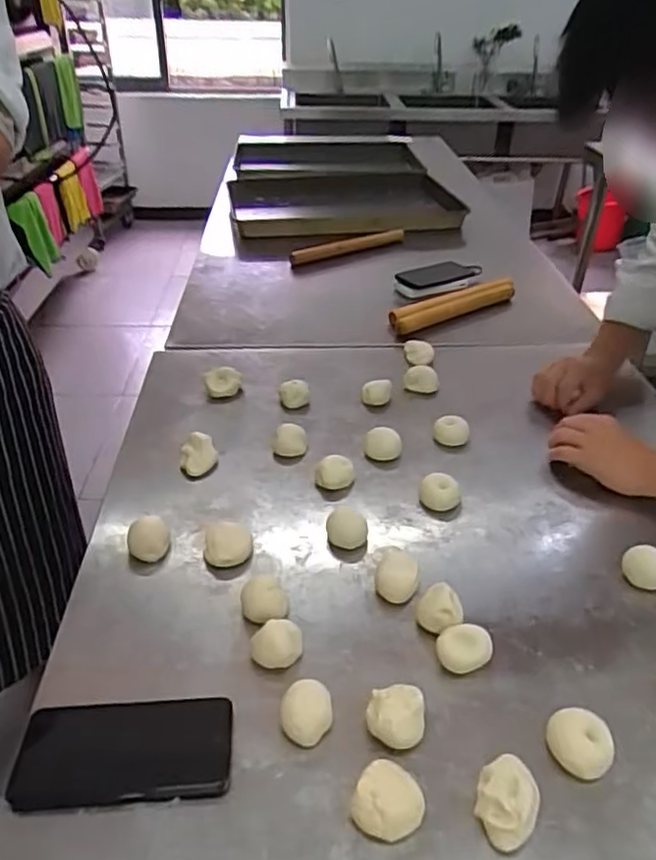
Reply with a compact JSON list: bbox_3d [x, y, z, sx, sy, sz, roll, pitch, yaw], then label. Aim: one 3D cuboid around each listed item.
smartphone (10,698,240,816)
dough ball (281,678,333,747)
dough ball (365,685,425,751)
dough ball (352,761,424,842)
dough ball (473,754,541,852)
[{"bbox_3d":[-0.163,0.258,0.523,0.167,0.005,0.078,-1,35,-5],"label":"smartphone"},{"bbox_3d":[-0.018,0.237,0.545,0.042,0.025,0.046,2,35,-1],"label":"dough ball"},{"bbox_3d":[0.056,0.237,0.540,0.046,0.032,0.045,0,35,0],"label":"dough ball"},{"bbox_3d":[0.043,0.279,0.486,0.049,0.028,0.045,2,35,-1],"label":"dough ball"},{"bbox_3d":[0.133,0.276,0.485,0.044,0.033,0.058,15,38,19],"label":"dough ball"}]

